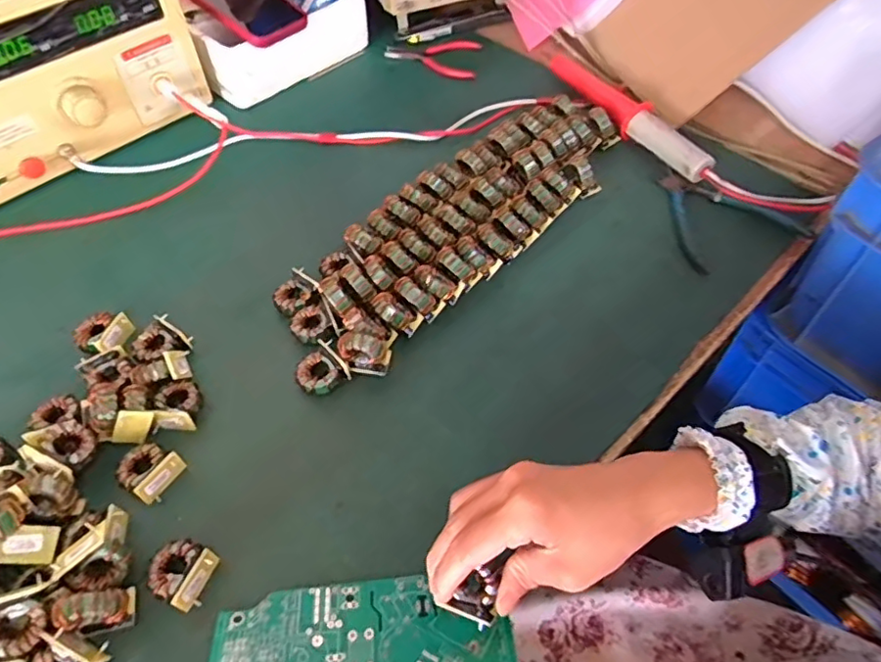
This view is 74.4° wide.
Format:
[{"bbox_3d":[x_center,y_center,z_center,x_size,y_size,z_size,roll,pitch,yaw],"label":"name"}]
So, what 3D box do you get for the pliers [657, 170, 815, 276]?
[{"bbox_3d":[0.278,-0.121,0.587,0.130,0.014,0.134,-16,55,-12],"label":"pliers"}]

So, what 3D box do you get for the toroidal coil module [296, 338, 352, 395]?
[{"bbox_3d":[-0.095,0.029,0.459,0.038,0.015,0.039,-30,59,-21],"label":"toroidal coil module"}]

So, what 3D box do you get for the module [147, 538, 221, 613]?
[{"bbox_3d":[-0.166,0.155,0.373,0.037,0.017,0.037,18,55,13],"label":"module"}]

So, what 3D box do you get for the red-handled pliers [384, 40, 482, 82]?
[{"bbox_3d":[-0.012,-0.353,0.747,0.121,0.018,0.072,8,55,4],"label":"red-handled pliers"}]

